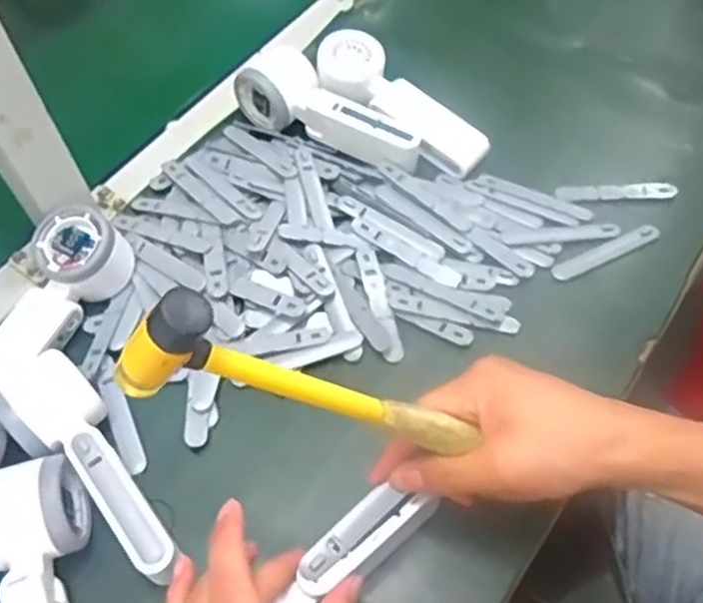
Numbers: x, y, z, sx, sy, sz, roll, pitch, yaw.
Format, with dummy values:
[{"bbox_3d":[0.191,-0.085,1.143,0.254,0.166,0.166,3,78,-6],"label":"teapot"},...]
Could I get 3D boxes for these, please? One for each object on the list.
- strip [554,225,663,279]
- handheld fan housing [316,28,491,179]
[{"bbox_3d":[0.194,-0.039,0.559,0.090,0.006,0.016,-23,58,-12],"label":"strip"},{"bbox_3d":[0.038,-0.166,0.617,0.162,0.045,0.055,38,62,20],"label":"handheld fan housing"}]

